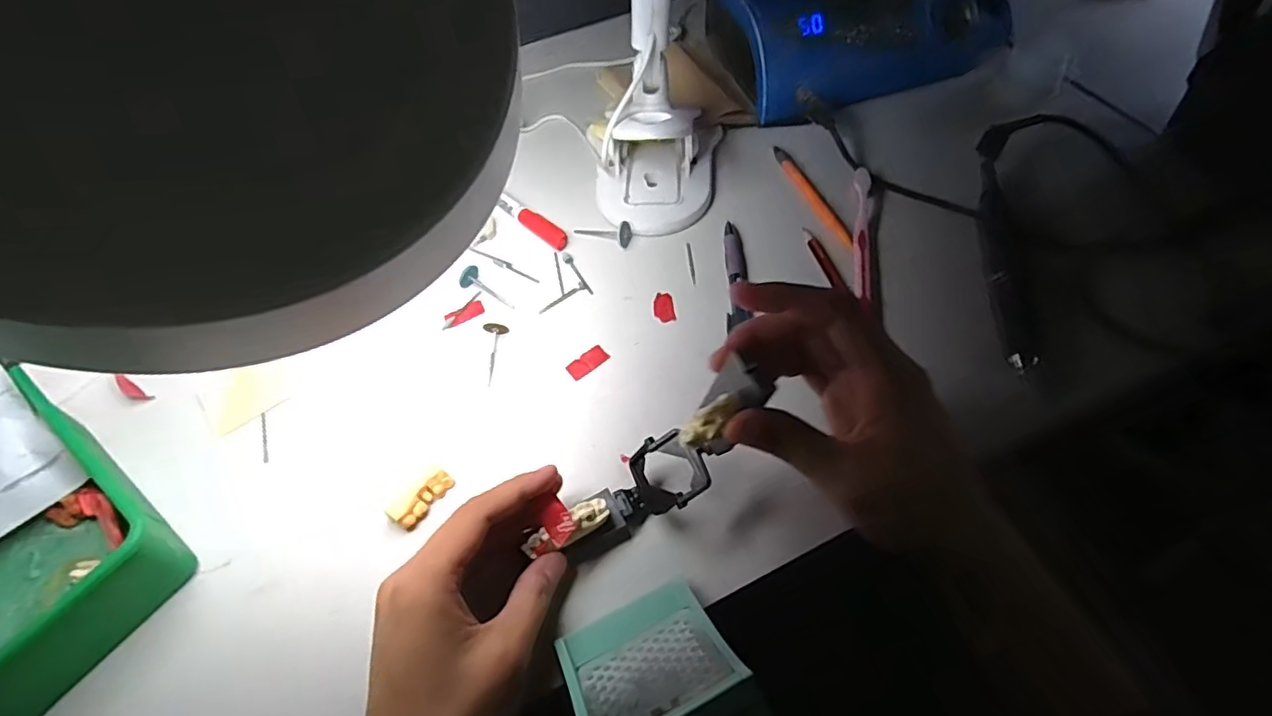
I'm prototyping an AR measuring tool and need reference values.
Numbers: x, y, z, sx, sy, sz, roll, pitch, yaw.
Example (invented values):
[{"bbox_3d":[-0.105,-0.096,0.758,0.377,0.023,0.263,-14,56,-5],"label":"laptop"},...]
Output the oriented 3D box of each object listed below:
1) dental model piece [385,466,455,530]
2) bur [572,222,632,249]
[{"bbox_3d":[-0.128,0.083,0.352,0.014,0.017,0.039,31,64,21],"label":"dental model piece"},{"bbox_3d":[-0.027,-0.099,0.468,0.048,0.016,0.015,8,58,21],"label":"bur"}]

